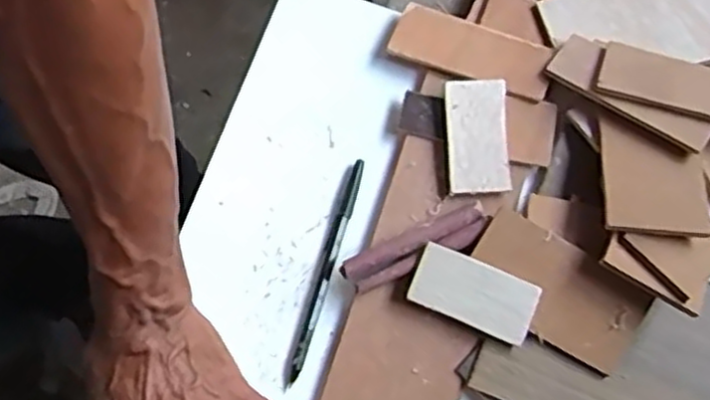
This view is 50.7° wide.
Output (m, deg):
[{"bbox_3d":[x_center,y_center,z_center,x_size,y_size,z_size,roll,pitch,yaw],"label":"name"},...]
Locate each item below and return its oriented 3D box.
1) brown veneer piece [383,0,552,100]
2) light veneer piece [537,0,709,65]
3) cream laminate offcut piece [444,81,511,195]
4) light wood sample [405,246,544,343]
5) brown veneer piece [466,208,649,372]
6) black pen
[{"bbox_3d":[0.081,-0.104,0.517,0.109,0.006,0.044,20,76,6],"label":"brown veneer piece"},{"bbox_3d":[0.211,-0.127,0.534,0.143,0.012,0.076,-15,70,-8],"label":"light veneer piece"},{"bbox_3d":[0.081,-0.043,0.495,0.041,0.006,0.075,-2,75,0],"label":"cream laminate offcut piece"},{"bbox_3d":[0.074,0.059,0.470,0.076,0.004,0.039,23,89,6],"label":"light wood sample"},{"bbox_3d":[0.126,0.057,0.473,0.110,0.009,0.057,33,91,4],"label":"brown veneer piece"},{"bbox_3d":[-0.019,0.047,0.494,0.008,0.005,0.155,16,75,5],"label":"black pen"}]

